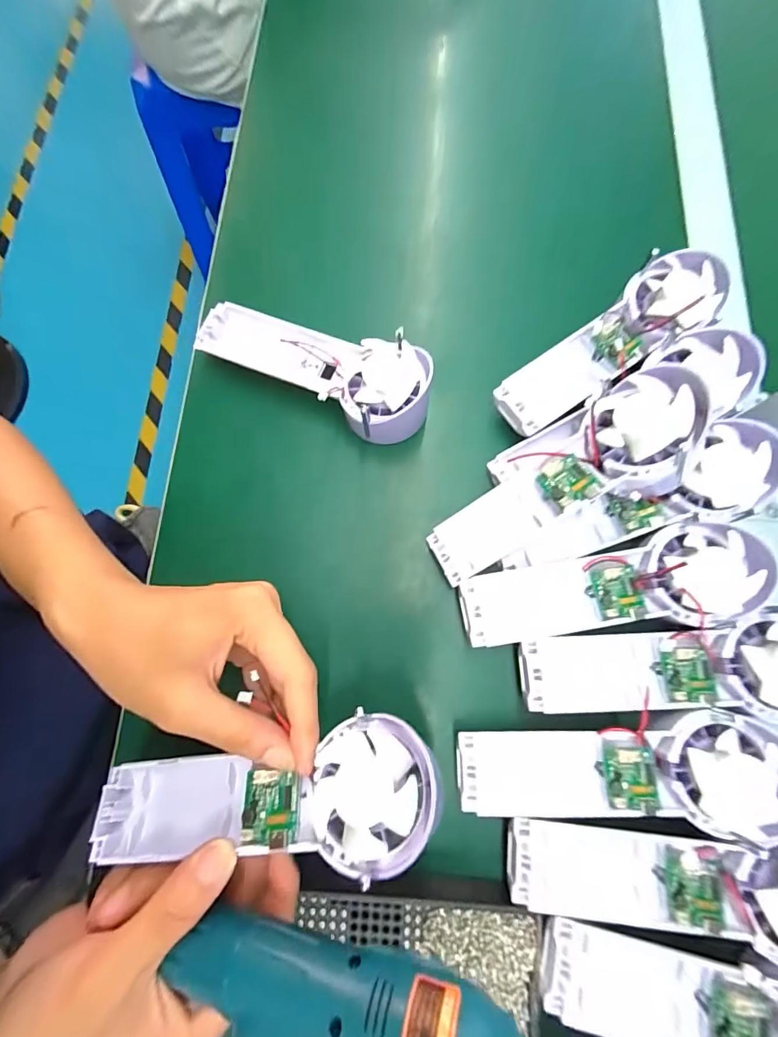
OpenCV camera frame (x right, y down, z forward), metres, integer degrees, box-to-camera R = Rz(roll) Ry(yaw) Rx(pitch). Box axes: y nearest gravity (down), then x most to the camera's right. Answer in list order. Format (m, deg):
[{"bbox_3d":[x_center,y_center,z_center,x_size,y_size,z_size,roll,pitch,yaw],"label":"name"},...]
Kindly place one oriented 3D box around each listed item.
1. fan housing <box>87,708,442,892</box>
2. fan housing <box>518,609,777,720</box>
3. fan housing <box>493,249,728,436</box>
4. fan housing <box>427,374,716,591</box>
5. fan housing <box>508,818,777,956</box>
[{"bbox_3d":[-0.063,0.136,0.206,0.174,0.029,0.059,-12,76,14],"label":"fan housing"},{"bbox_3d":[0.168,0.089,0.238,0.172,0.028,0.057,-7,77,-1],"label":"fan housing"},{"bbox_3d":[0.157,-0.120,0.298,0.178,0.032,0.063,-41,80,-8],"label":"fan housing"},{"bbox_3d":[0.108,-0.022,0.265,0.182,0.037,0.064,-35,78,18],"label":"fan housing"},{"bbox_3d":[0.153,0.192,0.220,0.174,0.036,0.057,4,77,1],"label":"fan housing"}]

